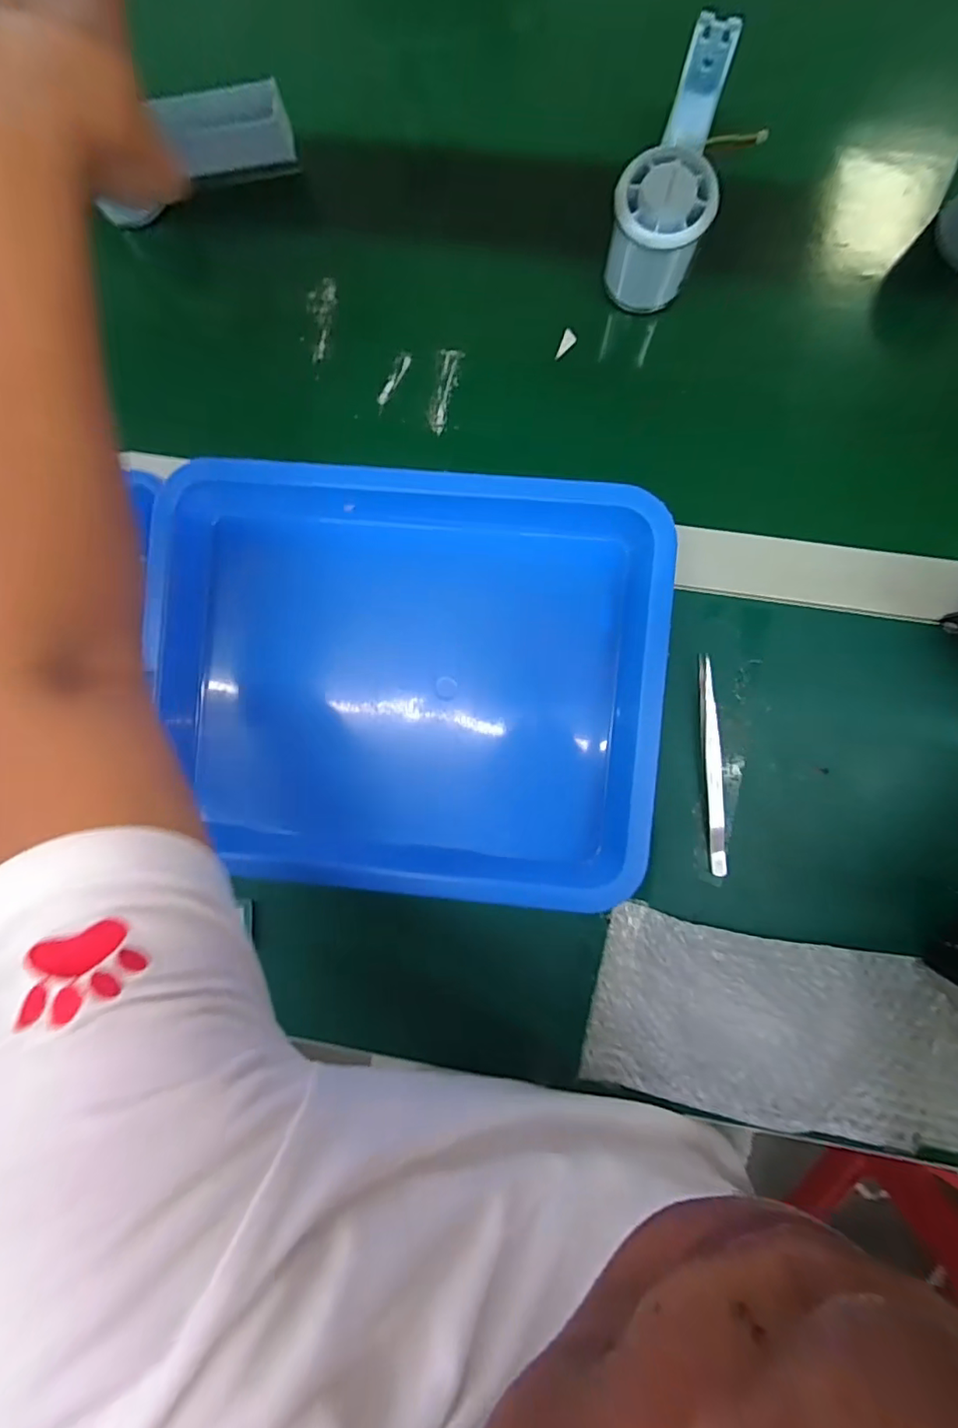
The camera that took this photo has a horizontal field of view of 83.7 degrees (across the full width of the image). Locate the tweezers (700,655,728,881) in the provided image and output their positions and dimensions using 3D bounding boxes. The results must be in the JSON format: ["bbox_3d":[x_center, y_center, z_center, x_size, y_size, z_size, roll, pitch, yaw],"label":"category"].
[{"bbox_3d":[0.153,0.035,0.350,0.011,0.014,0.143,-5,90,4],"label":"tweezers"}]

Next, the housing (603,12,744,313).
[{"bbox_3d":[0.128,-0.344,0.334,0.054,0.066,0.152,22,91,3],"label":"housing"}]

